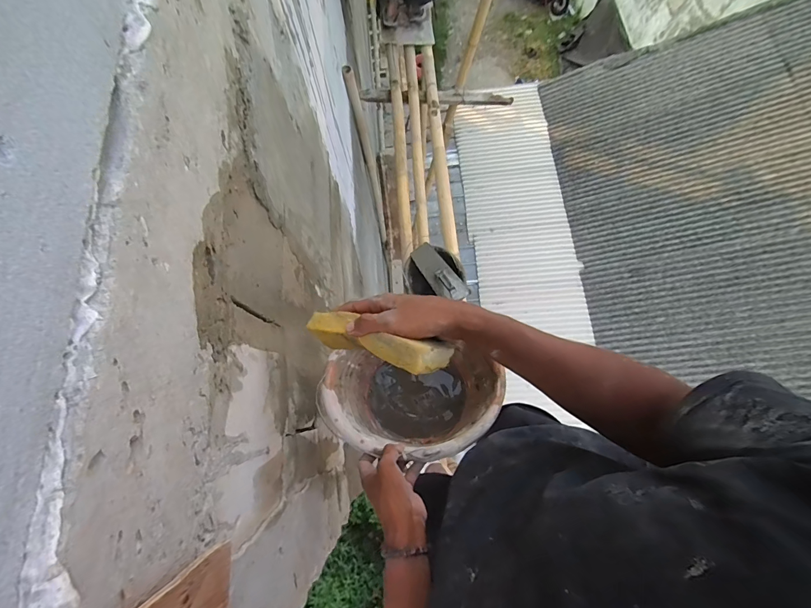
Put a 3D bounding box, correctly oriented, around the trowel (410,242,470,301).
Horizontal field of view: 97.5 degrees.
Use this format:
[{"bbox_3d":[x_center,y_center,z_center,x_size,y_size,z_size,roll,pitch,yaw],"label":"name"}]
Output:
[{"bbox_3d":[0.132,-0.123,1.422,0.109,0.063,0.282,-37,78,-9],"label":"trowel"}]

